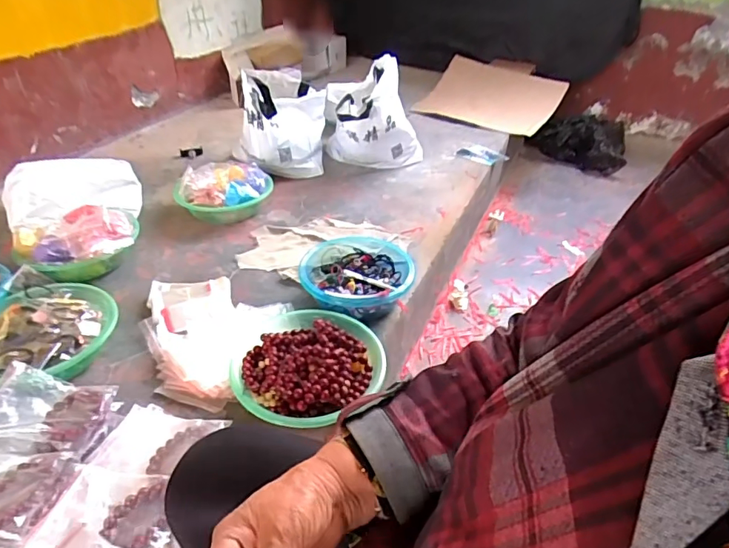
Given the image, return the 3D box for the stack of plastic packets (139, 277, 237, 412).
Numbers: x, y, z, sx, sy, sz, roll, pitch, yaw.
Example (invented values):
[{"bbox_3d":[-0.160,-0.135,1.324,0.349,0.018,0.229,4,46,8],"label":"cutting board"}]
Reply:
[{"bbox_3d":[-0.318,0.110,0.897,0.161,0.049,0.307,-6,37,-9],"label":"stack of plastic packets"}]

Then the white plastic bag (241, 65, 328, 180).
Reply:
[{"bbox_3d":[-0.233,-0.469,1.498,0.229,0.241,0.296,-2,36,-4],"label":"white plastic bag"}]

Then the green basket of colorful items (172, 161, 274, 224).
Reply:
[{"bbox_3d":[-0.355,-0.214,1.249,0.239,0.125,0.190,-3,37,-6],"label":"green basket of colorful items"}]

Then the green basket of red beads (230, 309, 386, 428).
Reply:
[{"bbox_3d":[-0.099,0.139,0.801,0.238,0.076,0.241,26,44,31],"label":"green basket of red beads"}]

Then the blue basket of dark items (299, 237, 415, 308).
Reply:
[{"bbox_3d":[-0.012,0.002,1.026,0.230,0.077,0.259,3,36,2],"label":"blue basket of dark items"}]

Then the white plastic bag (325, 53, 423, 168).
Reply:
[{"bbox_3d":[0.029,-0.482,1.516,0.273,0.254,0.356,-5,37,-9],"label":"white plastic bag"}]

